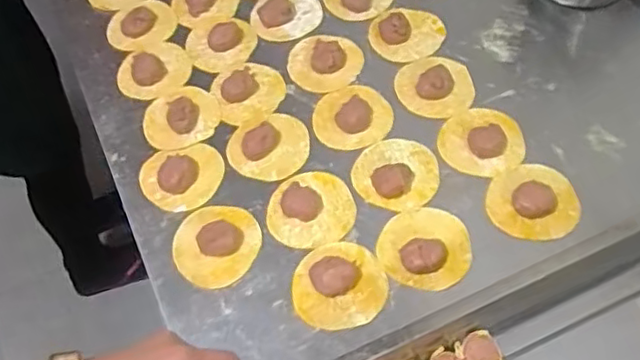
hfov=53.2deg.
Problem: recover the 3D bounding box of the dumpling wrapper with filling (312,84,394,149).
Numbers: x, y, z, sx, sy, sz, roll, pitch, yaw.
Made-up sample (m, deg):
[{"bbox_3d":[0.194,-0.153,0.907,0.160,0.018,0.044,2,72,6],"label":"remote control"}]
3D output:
[{"bbox_3d":[0.033,-0.070,0.664,0.081,0.015,0.075,-2,57,3],"label":"dumpling wrapper with filling"}]

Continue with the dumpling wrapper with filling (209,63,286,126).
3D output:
[{"bbox_3d":[-0.076,-0.095,0.689,0.076,0.009,0.074,-2,57,3],"label":"dumpling wrapper with filling"}]

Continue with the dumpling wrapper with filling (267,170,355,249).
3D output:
[{"bbox_3d":[-0.008,0.028,0.606,0.083,0.009,0.075,-30,60,-15],"label":"dumpling wrapper with filling"}]

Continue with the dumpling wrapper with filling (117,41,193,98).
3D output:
[{"bbox_3d":[-0.188,-0.124,0.722,0.081,0.014,0.076,-2,57,3],"label":"dumpling wrapper with filling"}]

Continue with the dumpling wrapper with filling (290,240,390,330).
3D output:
[{"bbox_3d":[0.017,0.090,0.563,0.081,0.017,0.077,-1,62,2],"label":"dumpling wrapper with filling"}]

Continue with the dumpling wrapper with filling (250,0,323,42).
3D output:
[{"bbox_3d":[-0.039,-0.195,0.754,0.084,0.015,0.070,-29,59,-14],"label":"dumpling wrapper with filling"}]

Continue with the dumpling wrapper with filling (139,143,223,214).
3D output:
[{"bbox_3d":[-0.138,-0.005,0.638,0.084,0.012,0.076,-15,57,-5],"label":"dumpling wrapper with filling"}]

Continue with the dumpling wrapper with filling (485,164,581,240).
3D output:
[{"bbox_3d":[0.200,0.018,0.598,0.080,0.017,0.071,0,57,5],"label":"dumpling wrapper with filling"}]

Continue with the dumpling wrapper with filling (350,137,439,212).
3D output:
[{"bbox_3d":[0.075,-0.010,0.622,0.078,0.015,0.079,-2,57,3],"label":"dumpling wrapper with filling"}]

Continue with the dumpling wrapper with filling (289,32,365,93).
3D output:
[{"bbox_3d":[0.007,-0.133,0.706,0.080,0.013,0.080,-1,57,4],"label":"dumpling wrapper with filling"}]

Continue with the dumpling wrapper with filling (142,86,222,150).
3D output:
[{"bbox_3d":[-0.149,-0.070,0.678,0.080,0.024,0.076,-2,57,3],"label":"dumpling wrapper with filling"}]

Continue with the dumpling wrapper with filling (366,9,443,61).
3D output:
[{"bbox_3d":[0.098,-0.170,0.718,0.082,0.017,0.075,-2,57,3],"label":"dumpling wrapper with filling"}]

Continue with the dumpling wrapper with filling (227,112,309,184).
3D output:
[{"bbox_3d":[-0.052,-0.038,0.646,0.081,0.017,0.078,-2,57,3],"label":"dumpling wrapper with filling"}]

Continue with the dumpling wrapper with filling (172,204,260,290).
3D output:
[{"bbox_3d":[-0.098,0.056,0.588,0.076,0.024,0.085,14,59,13],"label":"dumpling wrapper with filling"}]

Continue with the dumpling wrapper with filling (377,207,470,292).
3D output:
[{"bbox_3d":[0.097,0.058,0.579,0.080,0.022,0.078,-2,57,3],"label":"dumpling wrapper with filling"}]

